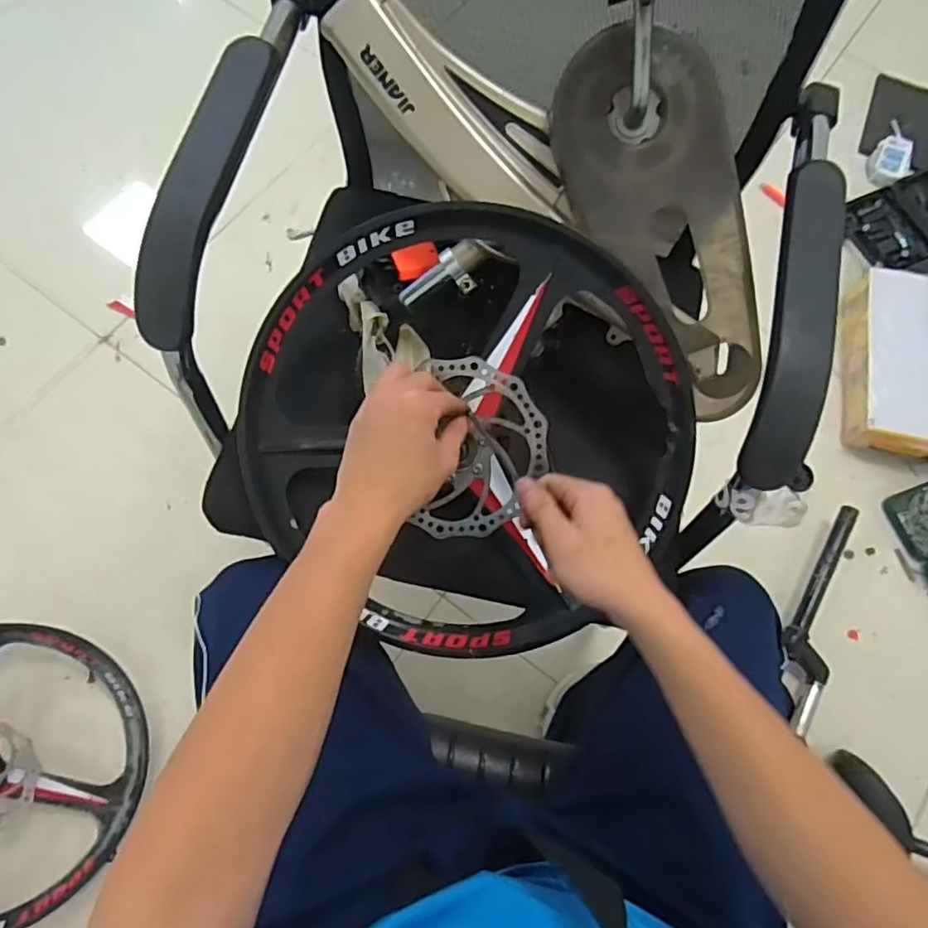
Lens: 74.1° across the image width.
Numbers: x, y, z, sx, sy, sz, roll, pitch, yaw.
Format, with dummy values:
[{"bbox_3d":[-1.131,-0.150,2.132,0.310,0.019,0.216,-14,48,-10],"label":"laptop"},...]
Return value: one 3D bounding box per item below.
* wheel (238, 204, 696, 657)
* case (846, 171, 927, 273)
[{"bbox_3d":[0.000,-0.020,0.562,0.404,0.084,0.405,1,100,4],"label":"wheel"},{"bbox_3d":[0.936,-0.499,1.266,0.315,0.050,0.205,-23,76,-8],"label":"case"}]

